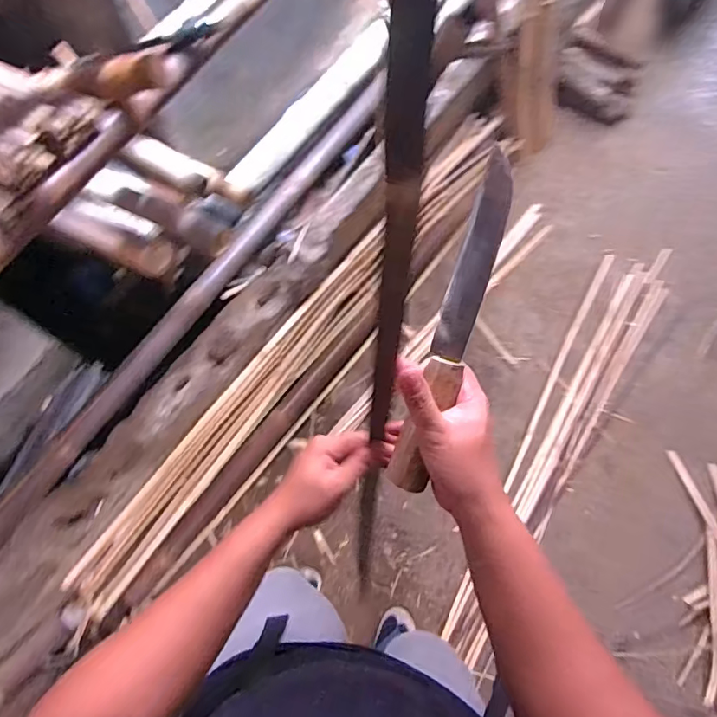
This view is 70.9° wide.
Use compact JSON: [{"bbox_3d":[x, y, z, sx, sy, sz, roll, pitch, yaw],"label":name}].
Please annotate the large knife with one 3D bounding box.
[{"bbox_3d":[0.081,-0.023,0.431,0.031,0.025,0.289,17,98,5],"label":"large knife"}]

